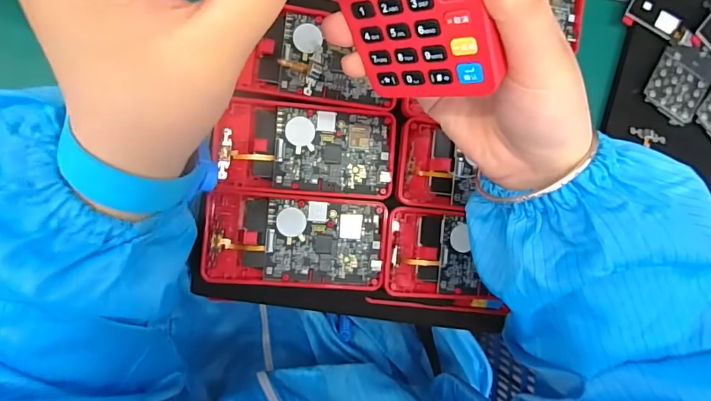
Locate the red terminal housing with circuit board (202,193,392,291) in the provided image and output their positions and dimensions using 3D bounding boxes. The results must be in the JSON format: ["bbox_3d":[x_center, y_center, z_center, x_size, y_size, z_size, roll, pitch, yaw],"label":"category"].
[{"bbox_3d":[-0.039,0.028,0.299,0.120,0.012,0.061,4,89,-5],"label":"red terminal housing with circuit board"}]

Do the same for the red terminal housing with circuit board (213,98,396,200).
[{"bbox_3d":[-0.033,-0.035,0.302,0.118,0.011,0.062,3,90,-5],"label":"red terminal housing with circuit board"}]

